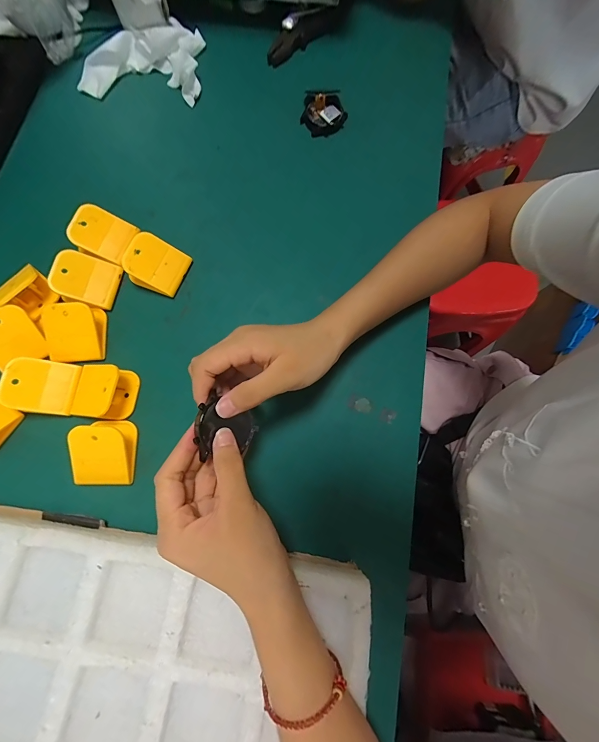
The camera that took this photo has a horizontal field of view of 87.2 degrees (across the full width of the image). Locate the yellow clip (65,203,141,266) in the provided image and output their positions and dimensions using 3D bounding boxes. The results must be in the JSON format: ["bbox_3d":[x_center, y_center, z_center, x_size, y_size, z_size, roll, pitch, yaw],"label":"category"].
[{"bbox_3d":[-0.203,-0.142,0.323,0.046,0.027,0.049,19,77,4],"label":"yellow clip"}]

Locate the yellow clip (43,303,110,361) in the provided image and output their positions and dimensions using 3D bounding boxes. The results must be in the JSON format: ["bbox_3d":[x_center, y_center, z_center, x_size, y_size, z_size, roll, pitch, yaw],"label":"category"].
[{"bbox_3d":[-0.217,-0.036,0.300,0.047,0.030,0.051,-9,77,-3],"label":"yellow clip"}]

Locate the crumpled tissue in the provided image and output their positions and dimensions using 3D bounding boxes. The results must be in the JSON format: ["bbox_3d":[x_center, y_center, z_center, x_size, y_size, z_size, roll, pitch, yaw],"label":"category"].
[{"bbox_3d":[-0.190,-0.394,0.390,0.143,0.028,0.121,12,77,2],"label":"crumpled tissue"}]

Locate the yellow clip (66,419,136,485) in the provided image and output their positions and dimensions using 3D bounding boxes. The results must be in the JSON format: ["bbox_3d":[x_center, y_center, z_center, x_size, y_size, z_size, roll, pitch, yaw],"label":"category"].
[{"bbox_3d":[-0.171,0.070,0.274,0.045,0.028,0.055,0,77,-1],"label":"yellow clip"}]

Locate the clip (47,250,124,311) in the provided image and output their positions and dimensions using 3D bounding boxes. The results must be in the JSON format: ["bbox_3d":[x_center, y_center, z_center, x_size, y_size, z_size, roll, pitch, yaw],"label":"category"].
[{"bbox_3d":[-0.212,-0.091,0.311,0.049,0.030,0.048,7,77,1],"label":"clip"}]

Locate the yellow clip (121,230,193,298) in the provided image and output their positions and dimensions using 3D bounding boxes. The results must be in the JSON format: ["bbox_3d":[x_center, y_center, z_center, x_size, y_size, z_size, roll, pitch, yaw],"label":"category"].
[{"bbox_3d":[-0.145,-0.108,0.316,0.049,0.026,0.050,22,77,5],"label":"yellow clip"}]

